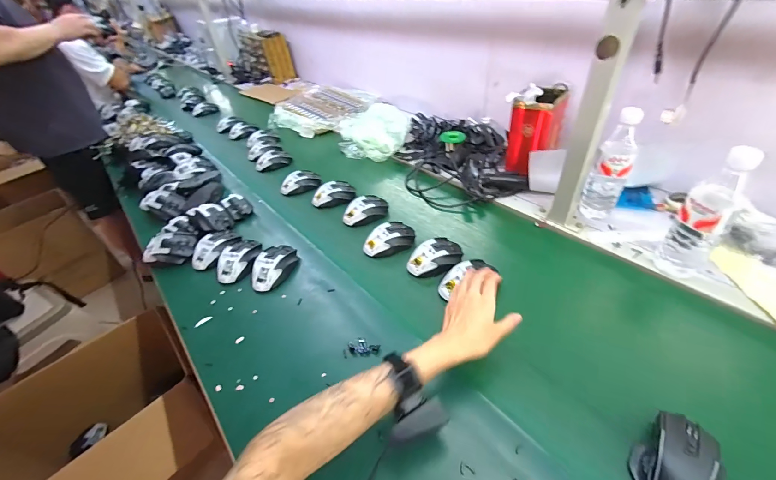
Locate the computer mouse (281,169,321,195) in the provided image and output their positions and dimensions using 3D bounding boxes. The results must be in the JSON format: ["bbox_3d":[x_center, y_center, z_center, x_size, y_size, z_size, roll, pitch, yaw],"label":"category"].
[{"bbox_3d":[-0.250,-0.164,0.946,0.118,0.038,0.056,-21,43,-16],"label":"computer mouse"}]

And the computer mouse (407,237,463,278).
[{"bbox_3d":[0.095,0.033,0.661,0.111,0.035,0.071,-30,46,-24],"label":"computer mouse"}]

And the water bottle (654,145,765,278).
[{"bbox_3d":[0.513,-0.035,0.531,0.068,0.228,0.067,-33,47,-26],"label":"water bottle"}]

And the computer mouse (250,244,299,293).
[{"bbox_3d":[-0.233,0.054,0.678,0.070,0.039,0.114,9,44,18],"label":"computer mouse"}]

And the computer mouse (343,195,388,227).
[{"bbox_3d":[-0.056,-0.076,0.811,0.117,0.037,0.064,-16,42,-10],"label":"computer mouse"}]

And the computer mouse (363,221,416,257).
[{"bbox_3d":[0.002,-0.005,0.720,0.114,0.034,0.067,-17,42,-11],"label":"computer mouse"}]

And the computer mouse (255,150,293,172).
[{"bbox_3d":[-0.378,-0.260,1.079,0.112,0.037,0.069,-24,44,-19],"label":"computer mouse"}]

